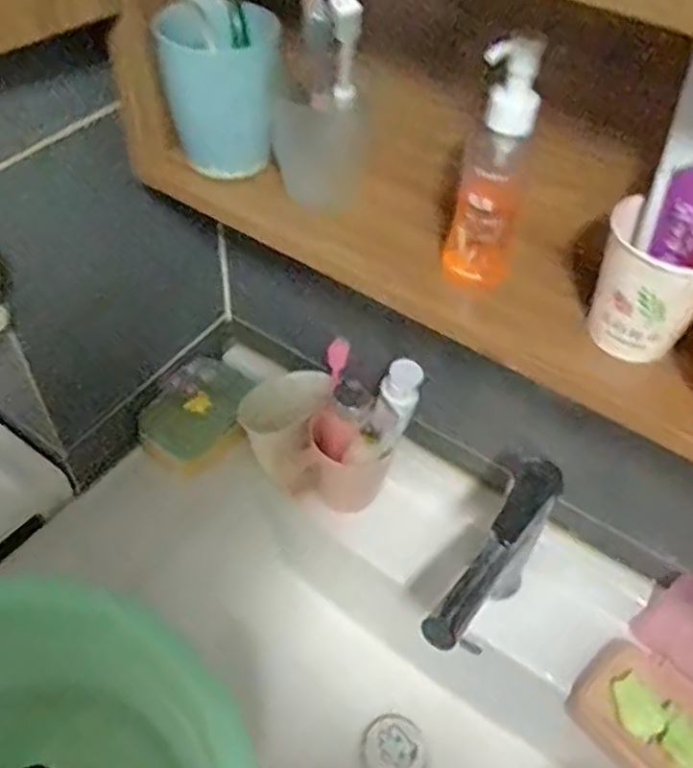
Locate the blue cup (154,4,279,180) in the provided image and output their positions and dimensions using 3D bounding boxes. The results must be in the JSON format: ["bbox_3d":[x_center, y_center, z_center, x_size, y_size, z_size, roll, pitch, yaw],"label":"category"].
[{"bbox_3d":[-0.088,-0.205,0.508,0.080,0.104,0.063,-6,50,-8],"label":"blue cup"}]

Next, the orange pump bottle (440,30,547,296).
[{"bbox_3d":[0.090,-0.130,0.422,0.039,0.152,0.043,14,50,9],"label":"orange pump bottle"}]

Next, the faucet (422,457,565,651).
[{"bbox_3d":[0.116,0.173,0.598,0.038,0.181,0.160,30,55,21],"label":"faucet"}]

